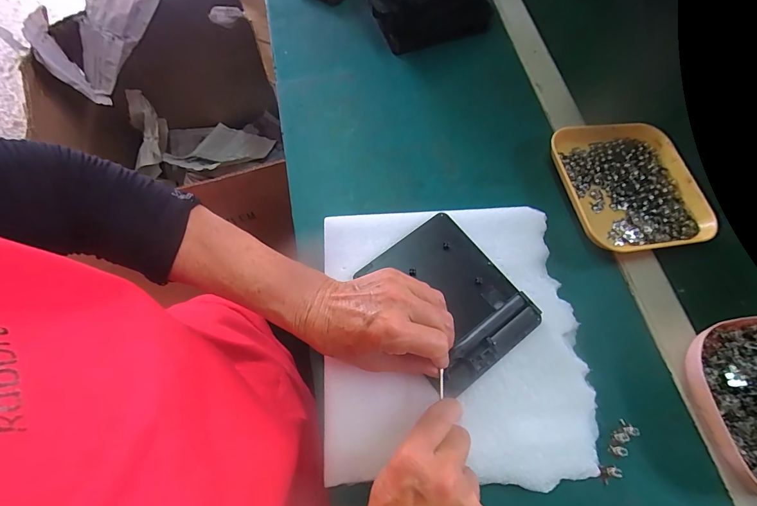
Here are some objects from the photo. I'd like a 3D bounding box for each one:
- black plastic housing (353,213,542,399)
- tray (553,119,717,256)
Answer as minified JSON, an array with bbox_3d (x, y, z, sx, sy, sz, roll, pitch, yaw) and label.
[{"bbox_3d":[0.062,0.037,0.314,0.104,0.014,0.133,-35,72,-13],"label":"black plastic housing"},{"bbox_3d":[0.266,-0.072,0.371,0.146,0.018,0.143,-10,69,-4],"label":"tray"}]

